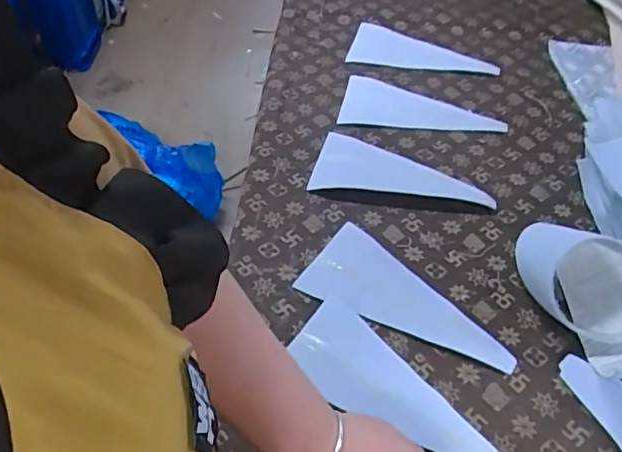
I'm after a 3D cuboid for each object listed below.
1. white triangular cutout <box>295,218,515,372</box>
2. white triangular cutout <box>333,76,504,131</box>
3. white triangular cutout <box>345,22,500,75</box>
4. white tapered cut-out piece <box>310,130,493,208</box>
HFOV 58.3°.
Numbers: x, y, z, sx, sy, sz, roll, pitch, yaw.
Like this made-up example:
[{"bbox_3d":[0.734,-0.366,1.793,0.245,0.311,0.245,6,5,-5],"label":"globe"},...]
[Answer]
[{"bbox_3d":[0.109,0.073,0.597,0.224,0.004,0.099,23,54,15],"label":"white triangular cutout"},{"bbox_3d":[0.159,-0.167,0.793,0.225,0.010,0.105,11,52,6],"label":"white triangular cutout"},{"bbox_3d":[0.176,-0.269,0.874,0.223,0.010,0.094,14,52,9],"label":"white triangular cutout"},{"bbox_3d":[0.116,-0.066,0.703,0.219,0.015,0.102,13,52,8],"label":"white tapered cut-out piece"}]

